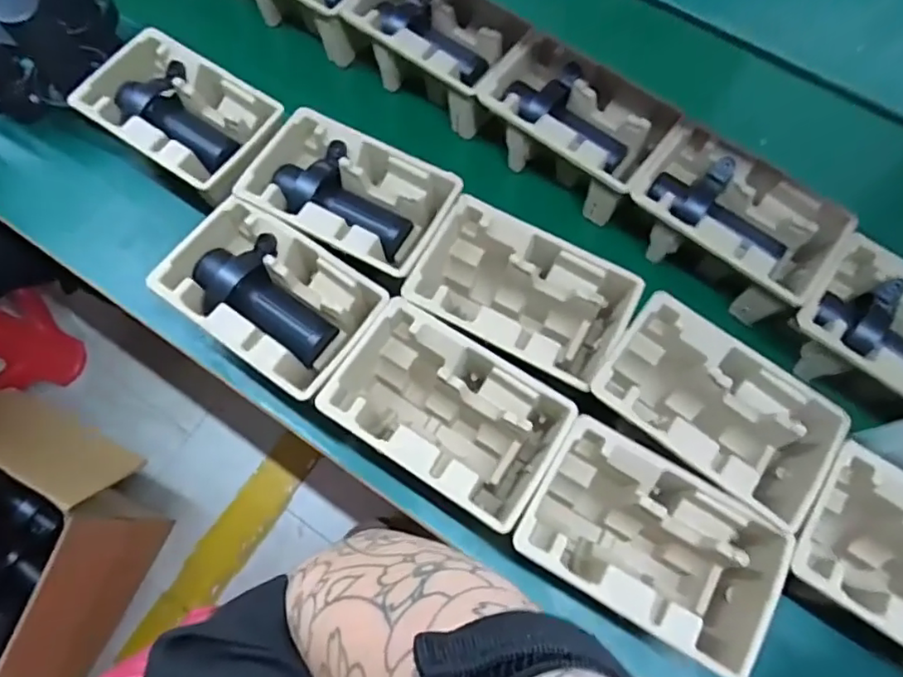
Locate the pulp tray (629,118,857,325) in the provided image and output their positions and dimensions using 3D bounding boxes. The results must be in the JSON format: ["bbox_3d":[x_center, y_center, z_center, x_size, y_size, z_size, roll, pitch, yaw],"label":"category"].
[{"bbox_3d":[0.327,-0.139,0.676,0.223,0.098,0.144,38,74,11],"label":"pulp tray"}]

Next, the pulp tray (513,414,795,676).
[{"bbox_3d":[0.184,0.199,0.554,0.219,0.106,0.142,32,73,9],"label":"pulp tray"}]

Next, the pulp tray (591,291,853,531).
[{"bbox_3d":[0.263,0.079,0.594,0.228,0.100,0.142,36,73,10],"label":"pulp tray"}]

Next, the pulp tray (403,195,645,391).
[{"bbox_3d":[0.074,-0.039,0.653,0.230,0.105,0.145,27,72,8],"label":"pulp tray"}]

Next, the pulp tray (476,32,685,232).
[{"bbox_3d":[0.154,-0.272,0.731,0.227,0.094,0.144,41,74,12],"label":"pulp tray"}]

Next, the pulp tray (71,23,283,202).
[{"bbox_3d":[-0.324,-0.272,0.689,0.241,0.051,0.152,34,73,10],"label":"pulp tray"}]

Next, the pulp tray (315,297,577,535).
[{"bbox_3d":[-0.005,0.082,0.596,0.223,0.100,0.142,33,73,10],"label":"pulp tray"}]

